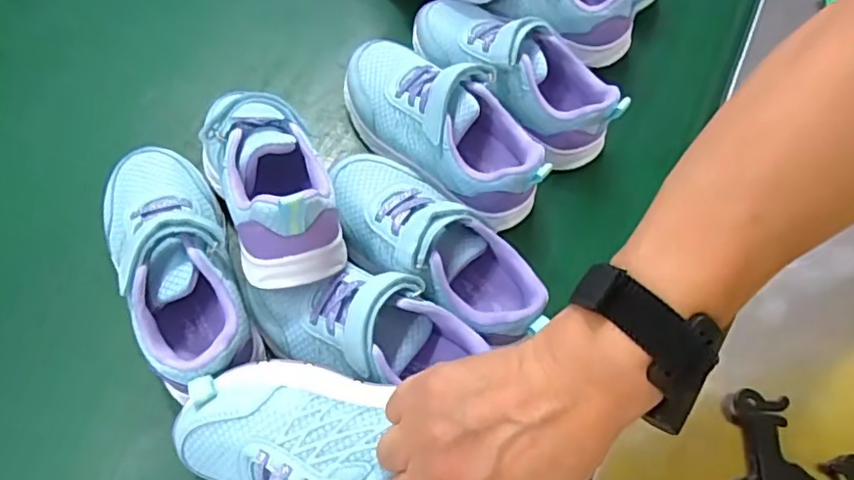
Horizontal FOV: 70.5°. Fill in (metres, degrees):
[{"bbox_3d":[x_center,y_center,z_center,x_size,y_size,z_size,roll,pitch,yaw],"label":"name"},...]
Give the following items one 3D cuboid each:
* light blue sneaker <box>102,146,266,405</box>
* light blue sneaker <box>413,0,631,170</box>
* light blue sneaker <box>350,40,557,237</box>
[{"bbox_3d":[-0.156,0.013,0.382,0.075,0.078,0.172,-29,72,-17],"label":"light blue sneaker"},{"bbox_3d":[0.066,-0.134,0.473,0.074,0.076,0.182,-41,76,-20],"label":"light blue sneaker"},{"bbox_3d":[0.011,-0.089,0.443,0.173,0.071,0.079,35,67,10],"label":"light blue sneaker"}]

